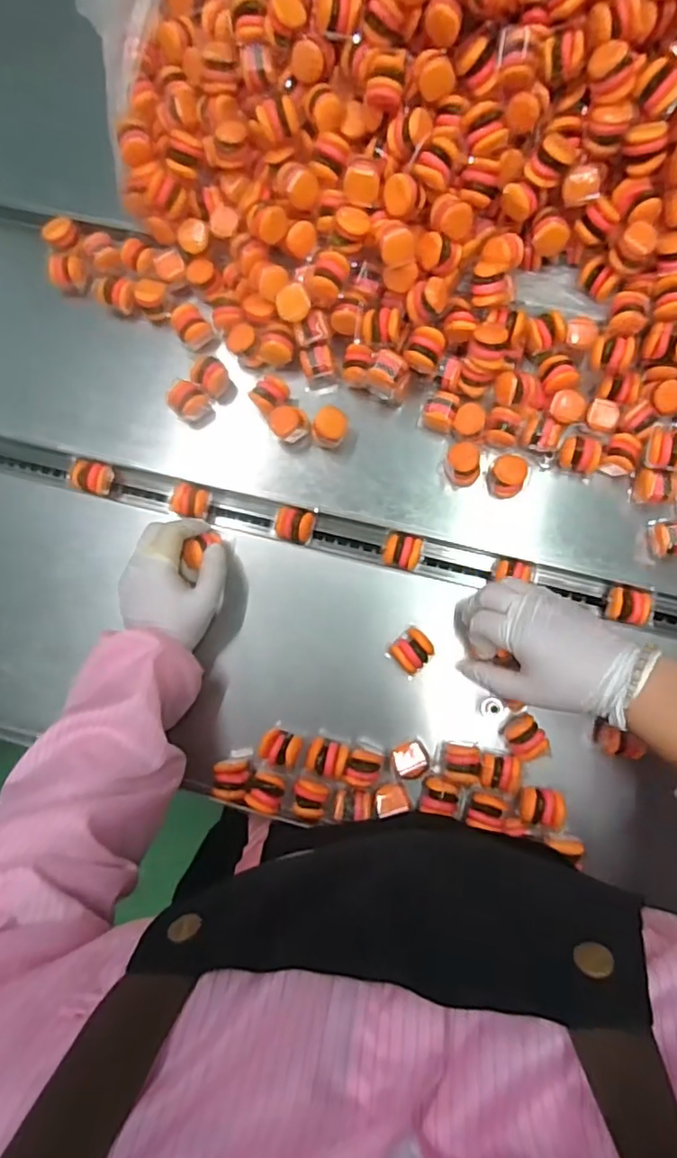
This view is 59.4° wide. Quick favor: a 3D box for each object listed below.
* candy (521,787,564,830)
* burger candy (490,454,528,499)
[{"bbox_3d":[0.165,0.184,0.480,0.031,0.024,0.027,9,81,5],"label":"candy"},{"bbox_3d":[0.150,-0.091,0.523,0.030,0.024,0.033,-1,81,3],"label":"burger candy"}]

